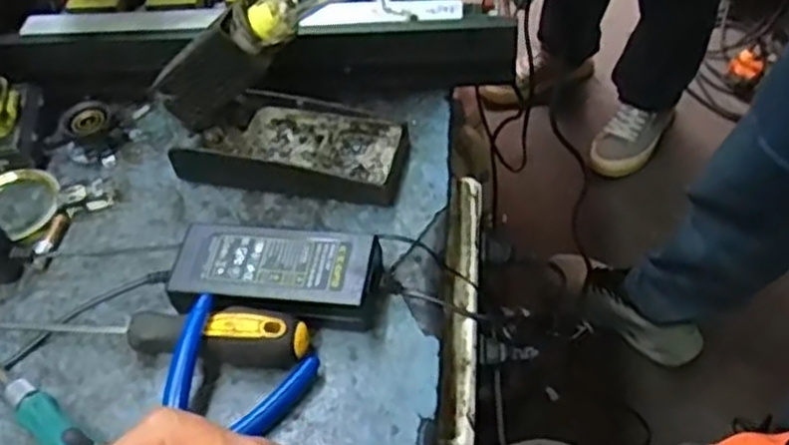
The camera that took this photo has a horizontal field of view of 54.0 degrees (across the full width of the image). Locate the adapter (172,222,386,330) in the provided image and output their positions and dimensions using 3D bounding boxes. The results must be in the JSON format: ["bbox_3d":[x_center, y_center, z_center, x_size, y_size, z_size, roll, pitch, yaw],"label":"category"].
[{"bbox_3d":[-0.074,0.036,0.495,0.126,0.036,0.059,3,51,8],"label":"adapter"}]

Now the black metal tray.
[{"bbox_3d":[-0.074,-0.057,0.568,0.162,0.033,0.070,7,52,12],"label":"black metal tray"}]

